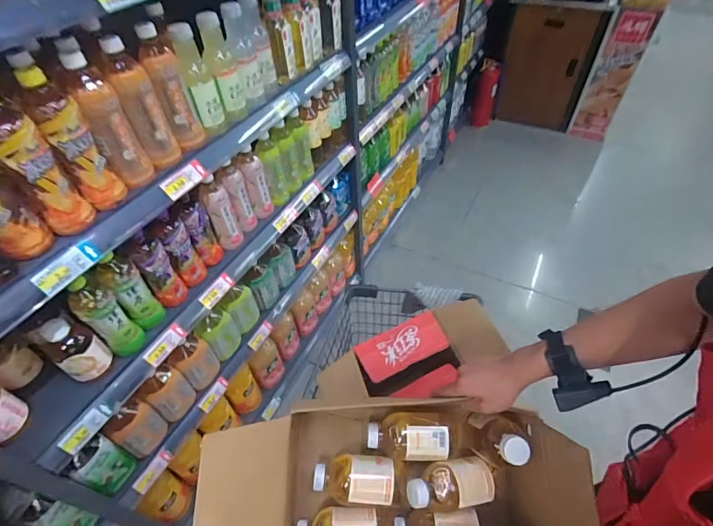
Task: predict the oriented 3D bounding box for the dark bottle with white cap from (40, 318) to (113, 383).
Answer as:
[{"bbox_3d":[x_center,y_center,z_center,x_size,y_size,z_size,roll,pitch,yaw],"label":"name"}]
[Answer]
[{"bbox_3d":[-0.527,0.157,0.725,0.063,0.132,0.078,25,53,24],"label":"dark bottle with white cap"}]

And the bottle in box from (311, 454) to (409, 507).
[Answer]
[{"bbox_3d":[0.010,0.372,0.661,0.152,0.071,0.070,-2,47,2],"label":"bottle in box"}]

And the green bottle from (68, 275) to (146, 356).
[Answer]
[{"bbox_3d":[-0.484,0.104,0.754,0.059,0.210,0.069,33,57,29],"label":"green bottle"}]

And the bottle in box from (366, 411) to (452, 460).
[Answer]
[{"bbox_3d":[0.088,0.306,0.679,0.133,0.069,0.069,0,47,3],"label":"bottle in box"}]

